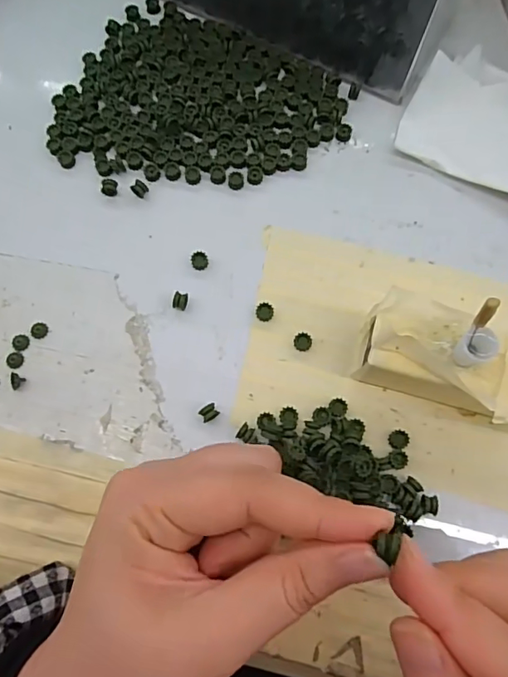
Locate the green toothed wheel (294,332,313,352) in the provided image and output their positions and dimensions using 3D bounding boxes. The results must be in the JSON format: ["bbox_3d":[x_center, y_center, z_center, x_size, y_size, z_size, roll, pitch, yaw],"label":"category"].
[{"bbox_3d":[0.024,0.002,0.245,0.008,0.005,0.008,0,74,1],"label":"green toothed wheel"}]

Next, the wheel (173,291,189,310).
[{"bbox_3d":[-0.037,-0.019,0.251,0.006,0.007,0.009,9,74,3],"label":"wheel"}]

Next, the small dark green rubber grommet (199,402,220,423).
[{"bbox_3d":[-0.021,0.035,0.235,0.008,0.007,0.006,-35,77,-9],"label":"small dark green rubber grommet"}]

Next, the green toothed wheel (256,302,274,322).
[{"bbox_3d":[0.005,-0.013,0.250,0.009,0.005,0.008,8,74,3],"label":"green toothed wheel"}]

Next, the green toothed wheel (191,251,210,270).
[{"bbox_3d":[-0.028,-0.040,0.258,0.009,0.005,0.008,-12,74,-3],"label":"green toothed wheel"}]

